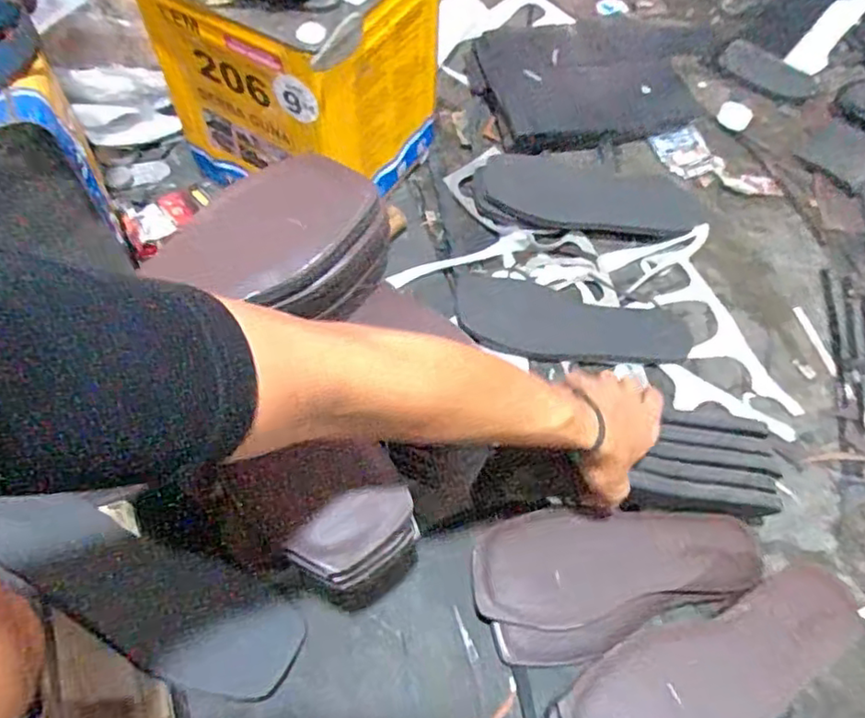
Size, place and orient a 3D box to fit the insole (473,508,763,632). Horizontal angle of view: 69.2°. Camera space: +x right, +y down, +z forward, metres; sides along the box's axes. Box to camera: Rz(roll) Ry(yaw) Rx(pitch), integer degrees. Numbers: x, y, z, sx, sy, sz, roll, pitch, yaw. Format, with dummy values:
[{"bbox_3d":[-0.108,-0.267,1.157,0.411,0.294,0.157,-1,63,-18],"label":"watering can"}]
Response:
[{"bbox_3d":[0.164,0.175,0.552,0.255,0.021,0.092,-7,70,-9],"label":"insole"}]

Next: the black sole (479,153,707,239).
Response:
[{"bbox_3d":[0.207,-0.212,0.819,0.284,0.017,0.116,8,62,5],"label":"black sole"}]

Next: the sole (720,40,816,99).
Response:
[{"bbox_3d":[0.519,-0.445,0.969,0.140,0.016,0.068,34,67,17],"label":"sole"}]

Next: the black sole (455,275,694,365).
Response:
[{"bbox_3d":[0.159,-0.036,0.720,0.266,0.006,0.105,11,56,2],"label":"black sole"}]

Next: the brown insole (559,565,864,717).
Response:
[{"bbox_3d":[0.229,0.243,0.489,0.258,0.026,0.093,-20,63,-13],"label":"brown insole"}]

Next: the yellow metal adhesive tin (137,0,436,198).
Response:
[{"bbox_3d":[-0.151,-0.334,0.714,0.253,0.233,0.215,28,63,13],"label":"yellow metal adhesive tin"}]

